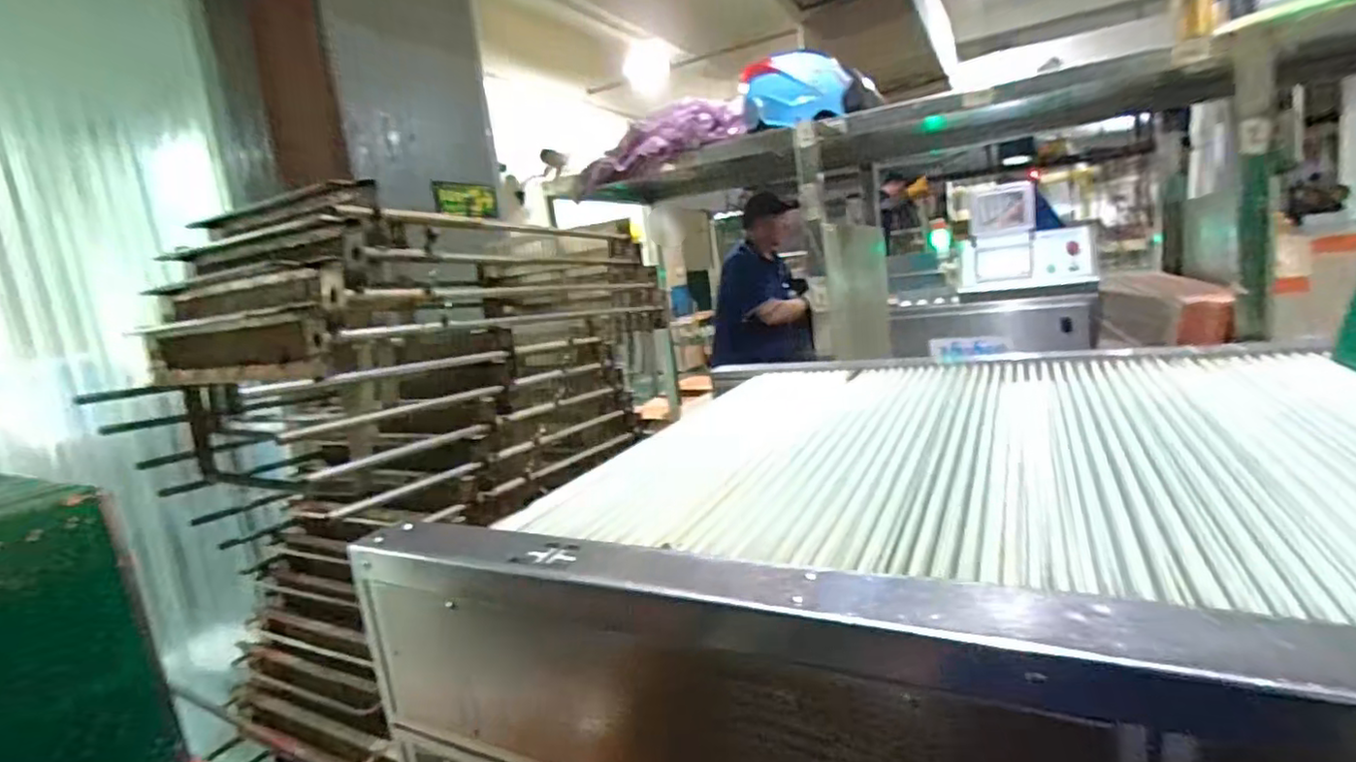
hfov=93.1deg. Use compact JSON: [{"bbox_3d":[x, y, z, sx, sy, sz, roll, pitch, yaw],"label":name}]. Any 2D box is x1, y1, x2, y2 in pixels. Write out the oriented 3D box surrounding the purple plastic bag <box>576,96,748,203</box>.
[{"bbox_3d":[-0.039,-0.515,1.374,0.416,0.113,0.171,-24,9,1],"label":"purple plastic bag"}]

